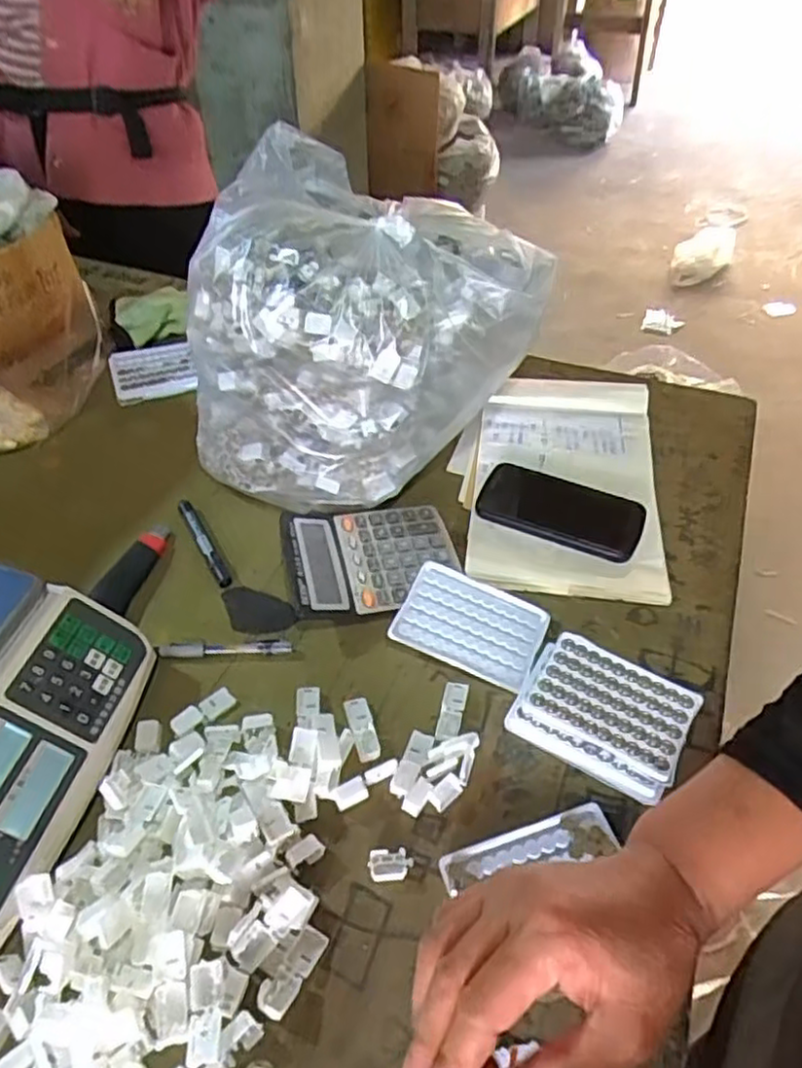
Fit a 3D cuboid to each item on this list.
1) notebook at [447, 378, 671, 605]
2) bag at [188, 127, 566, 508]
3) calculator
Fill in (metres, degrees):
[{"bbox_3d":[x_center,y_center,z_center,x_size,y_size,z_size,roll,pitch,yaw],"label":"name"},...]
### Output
[{"bbox_3d":[0.170,-0.071,0.769,0.216,0.019,0.320,6,48,6],"label":"notebook"},{"bbox_3d":[-0.039,-0.188,0.712,0.328,0.272,0.217,11,49,11],"label":"bag"},{"bbox_3d":[-0.030,0.019,0.692,0.166,0.030,0.129,-10,48,-9],"label":"calculator"}]

